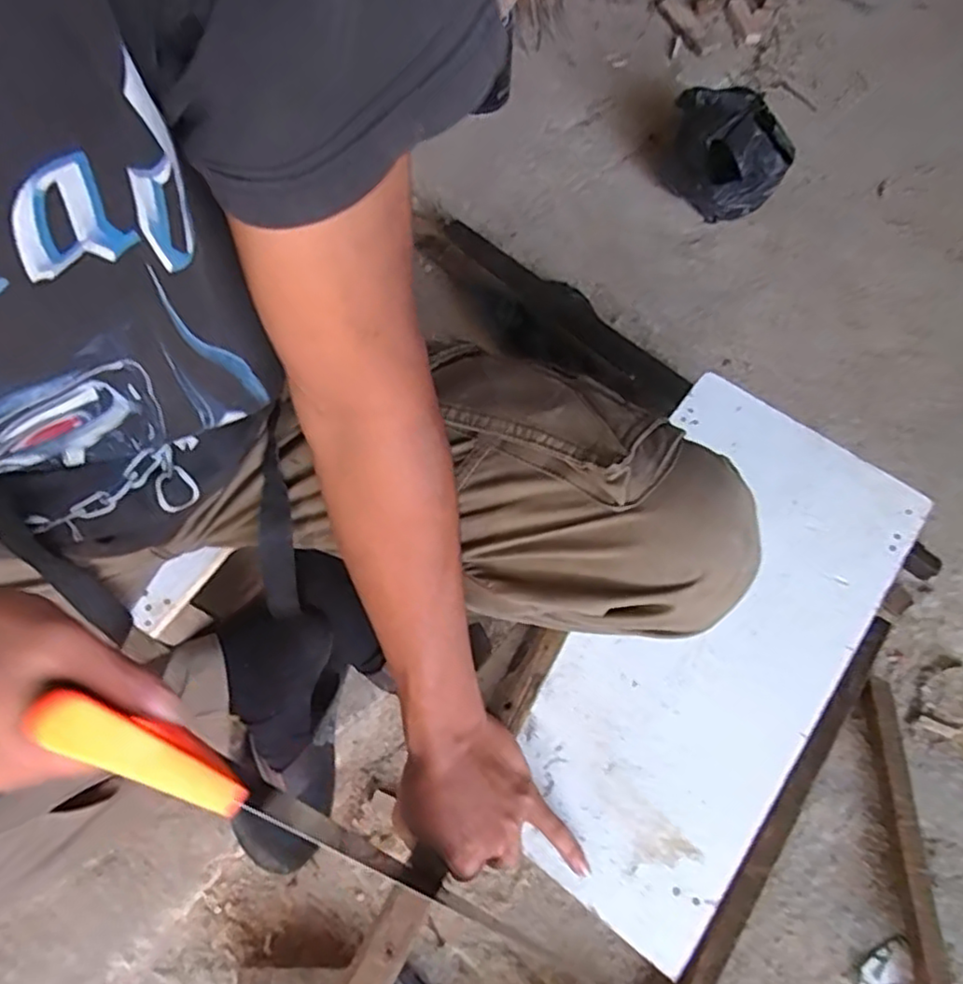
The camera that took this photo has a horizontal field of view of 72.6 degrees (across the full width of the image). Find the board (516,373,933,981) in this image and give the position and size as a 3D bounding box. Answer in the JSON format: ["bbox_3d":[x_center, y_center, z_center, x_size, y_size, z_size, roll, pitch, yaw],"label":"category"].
[{"bbox_3d":[0.176,0.109,0.525,0.211,0.013,0.422,35,71,14],"label":"board"}]

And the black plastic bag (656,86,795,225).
[{"bbox_3d":[0.344,-0.489,0.942,0.134,0.171,0.175,-13,68,-5],"label":"black plastic bag"}]

